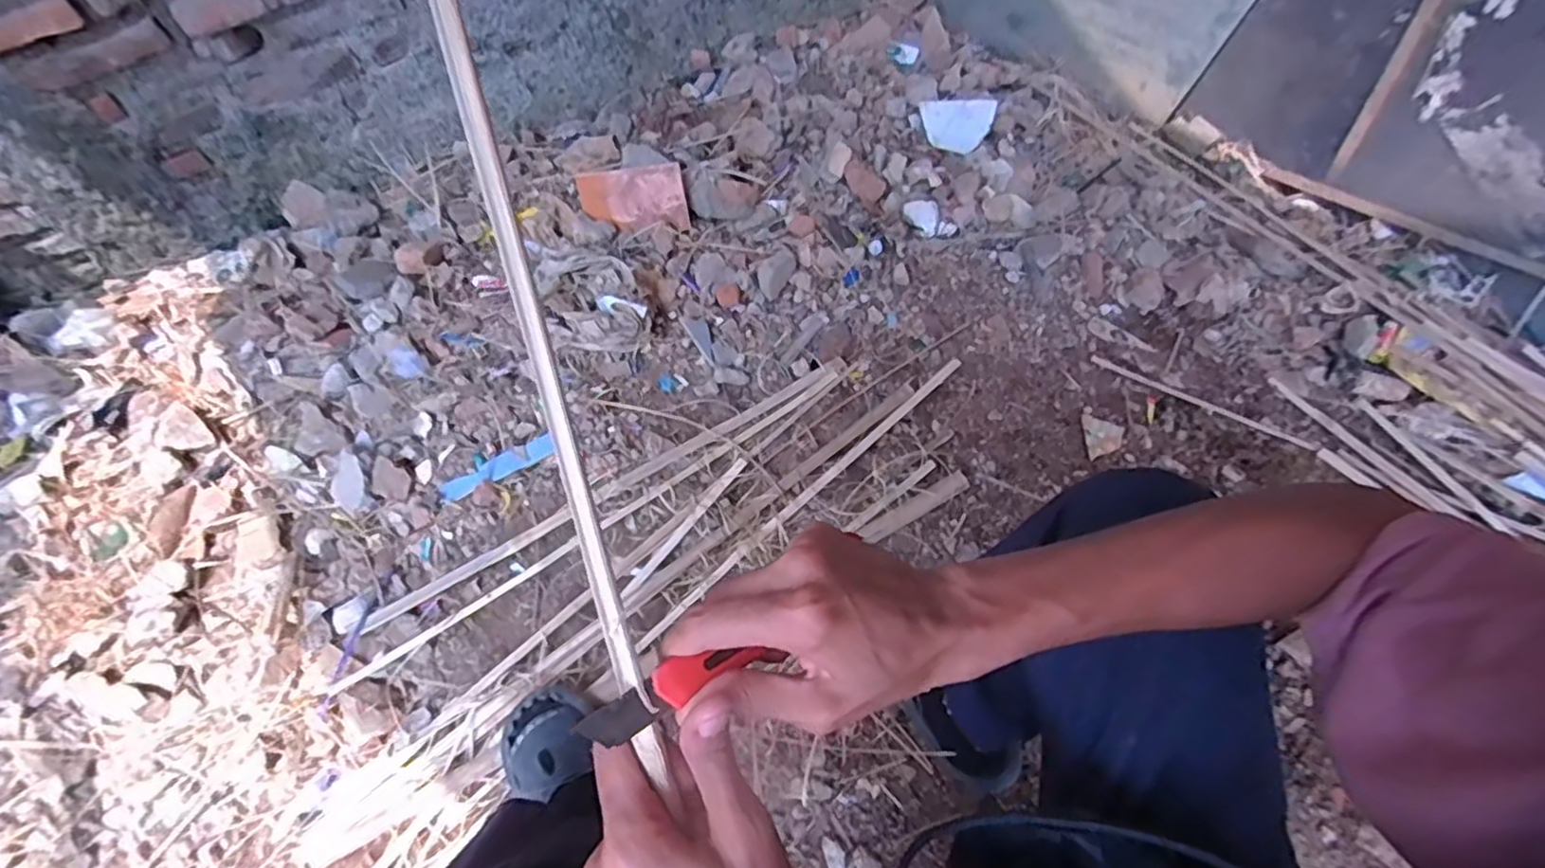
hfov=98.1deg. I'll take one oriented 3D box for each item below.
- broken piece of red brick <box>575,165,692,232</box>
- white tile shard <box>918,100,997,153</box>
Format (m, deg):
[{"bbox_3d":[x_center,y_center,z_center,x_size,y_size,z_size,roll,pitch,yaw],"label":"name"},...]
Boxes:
[{"bbox_3d":[-0.267,-0.443,1.271,0.207,0.025,0.114,-1,106,9],"label":"broken piece of red brick"},{"bbox_3d":[0.394,-0.662,1.441,0.154,0.103,0.012,11,18,22],"label":"white tile shard"}]

